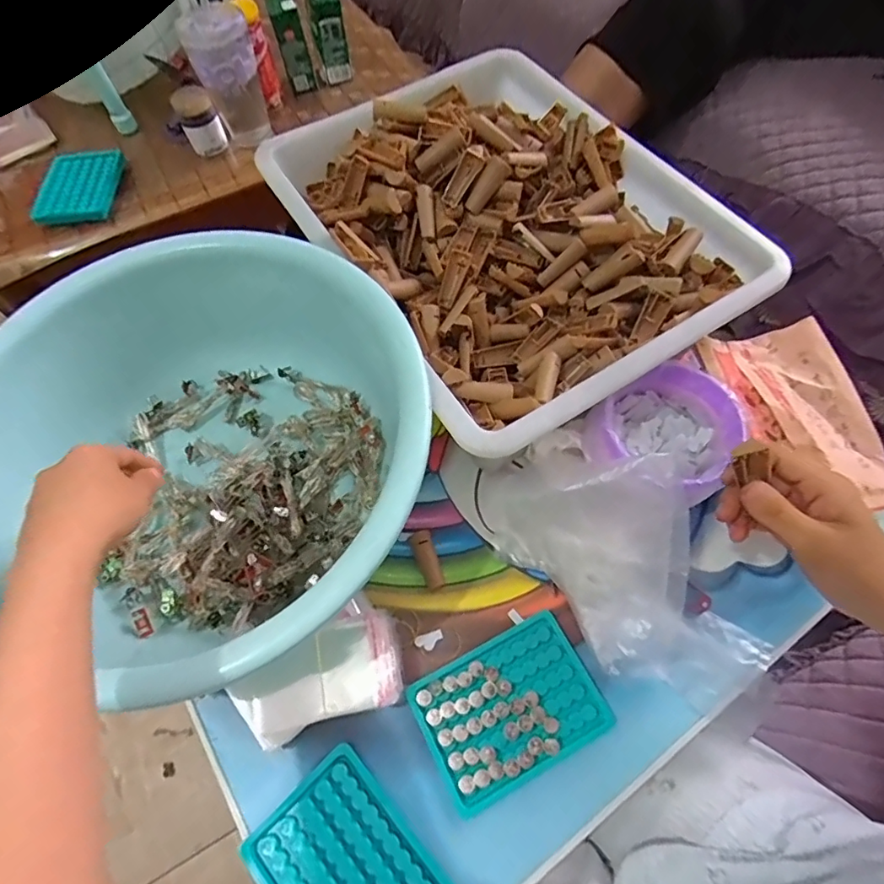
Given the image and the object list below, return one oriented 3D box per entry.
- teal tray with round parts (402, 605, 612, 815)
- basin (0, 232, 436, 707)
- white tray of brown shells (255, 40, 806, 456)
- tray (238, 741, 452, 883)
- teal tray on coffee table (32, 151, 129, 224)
[{"bbox_3d":[0.052,0.200,0.396,0.130,0.004,0.094,-25,64,-10],"label":"teal tray with round parts"},{"bbox_3d":[-0.186,0.012,0.429,0.351,0.126,0.338,-1,62,3],"label":"basin"},{"bbox_3d":[0.052,-0.207,0.496,0.317,0.085,0.414,-30,64,-12],"label":"white tray of brown shells"},{"bbox_3d":[-0.063,0.298,0.359,0.097,0.007,0.132,-40,67,-17],"label":"tray"},{"bbox_3d":[-0.494,-0.351,0.710,0.103,0.019,0.114,-6,73,-6],"label":"teal tray on coffee table"}]

